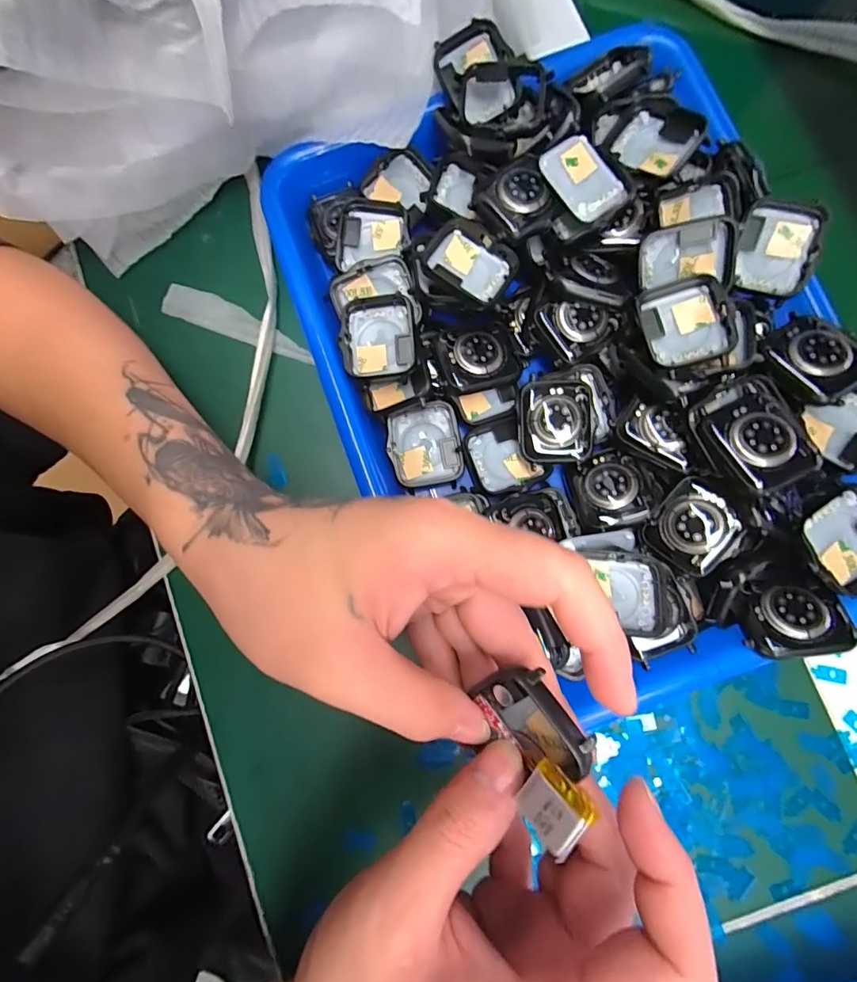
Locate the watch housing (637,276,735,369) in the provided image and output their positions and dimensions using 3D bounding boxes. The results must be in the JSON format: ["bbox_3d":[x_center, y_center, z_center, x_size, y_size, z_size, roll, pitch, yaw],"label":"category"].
[{"bbox_3d":[0.123,-0.078,0.223,0.037,0.010,0.042,-14,72,21],"label":"watch housing"}]

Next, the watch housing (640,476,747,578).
[{"bbox_3d":[0.127,0.017,0.221,0.036,0.010,0.035,-43,83,-4],"label":"watch housing"}]

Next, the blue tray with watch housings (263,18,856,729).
[{"bbox_3d":[0.071,-0.069,0.242,0.241,0.058,0.335,-21,82,-1],"label":"blue tray with watch housings"}]

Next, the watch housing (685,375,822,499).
[{"bbox_3d":[0.144,-0.025,0.210,0.038,0.014,0.050,-23,66,7],"label":"watch housing"}]

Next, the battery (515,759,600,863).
[{"bbox_3d":[0.036,0.092,0.137,0.019,0.004,0.021,35,107,40],"label":"battery"}]

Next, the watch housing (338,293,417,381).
[{"bbox_3d":[-0.026,-0.078,0.245,0.037,0.013,0.042,-6,82,1],"label":"watch housing"}]

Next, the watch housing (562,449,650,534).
[{"bbox_3d":[0.088,0.000,0.235,0.034,0.010,0.040,-22,65,19],"label":"watch housing"}]

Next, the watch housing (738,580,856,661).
[{"bbox_3d":[0.165,0.059,0.214,0.042,0.015,0.031,-15,61,13],"label":"watch housing"}]

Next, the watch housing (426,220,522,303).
[{"bbox_3d":[0.022,-0.114,0.237,0.040,0.009,0.034,34,84,6],"label":"watch housing"}]

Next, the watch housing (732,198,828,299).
[{"bbox_3d":[0.170,-0.118,0.231,0.033,0.010,0.043,5,106,12],"label":"watch housing"}]

